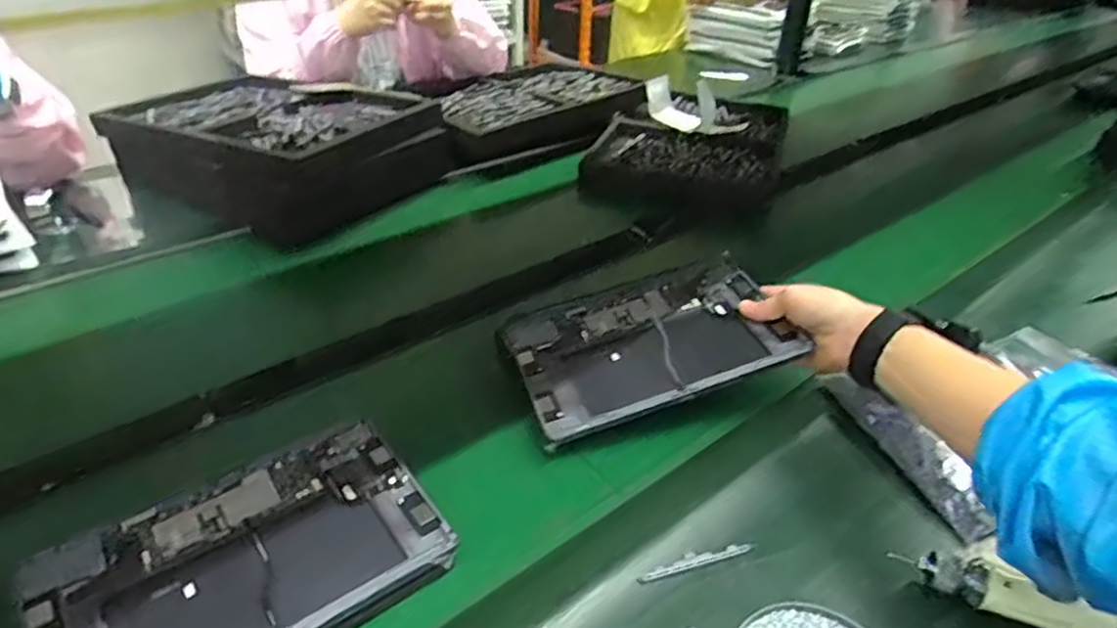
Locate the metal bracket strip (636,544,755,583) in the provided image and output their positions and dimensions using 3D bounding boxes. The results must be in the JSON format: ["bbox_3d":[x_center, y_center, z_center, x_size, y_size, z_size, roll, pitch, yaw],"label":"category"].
[{"bbox_3d":[0.103,0.183,0.506,0.094,0.004,0.014,-9,37,-15],"label":"metal bracket strip"}]

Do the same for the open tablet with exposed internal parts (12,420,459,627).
[{"bbox_3d":[-0.217,0.173,0.472,0.249,0.009,0.170,-23,44,-32],"label":"open tablet with exposed internal parts"}]

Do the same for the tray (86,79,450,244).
[{"bbox_3d":[-0.429,-0.255,1.051,0.453,0.134,0.329,21,40,25],"label":"tray"}]

